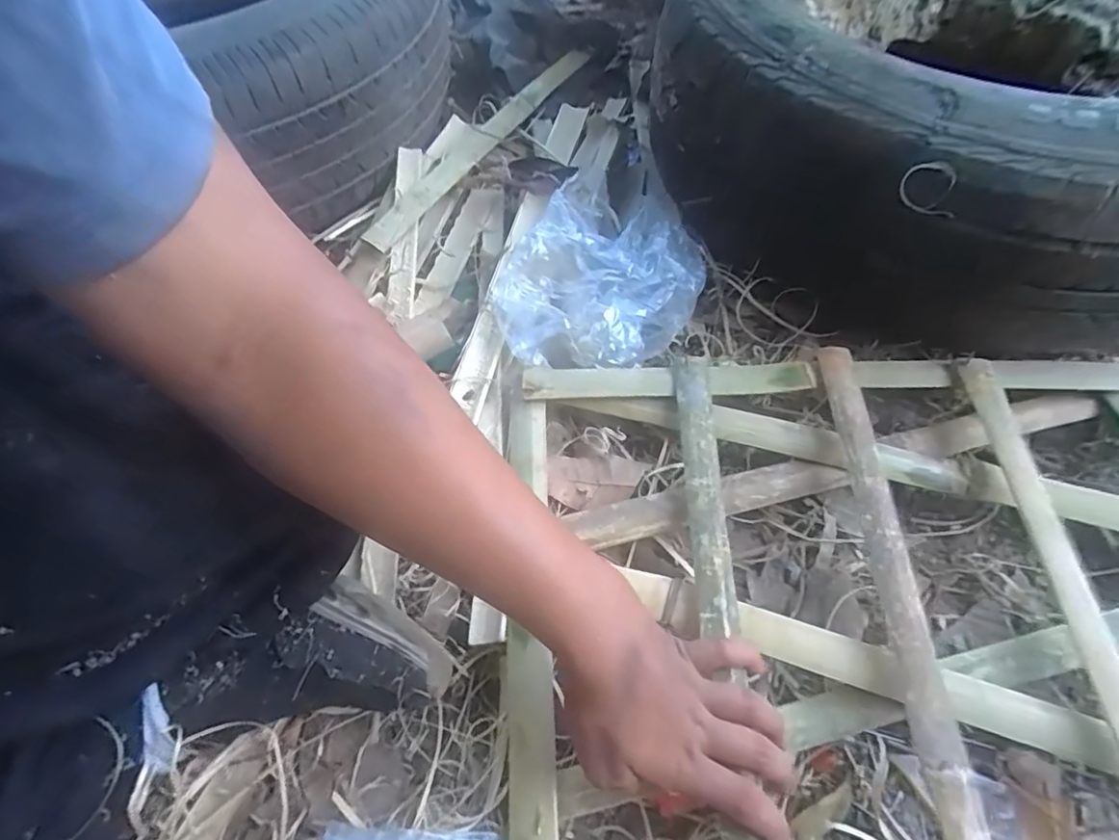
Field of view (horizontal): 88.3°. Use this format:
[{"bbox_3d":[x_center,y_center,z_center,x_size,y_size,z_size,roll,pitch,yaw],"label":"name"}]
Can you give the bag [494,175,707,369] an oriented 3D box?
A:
[{"bbox_3d":[0.046,-0.133,0.520,0.160,0.066,0.222,23,60,12],"label":"bag"}]

